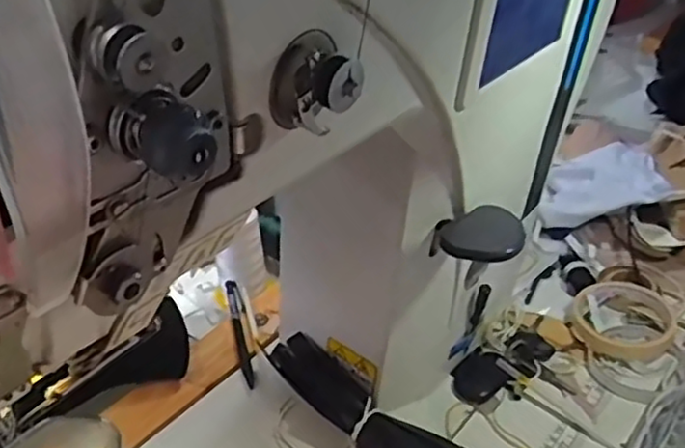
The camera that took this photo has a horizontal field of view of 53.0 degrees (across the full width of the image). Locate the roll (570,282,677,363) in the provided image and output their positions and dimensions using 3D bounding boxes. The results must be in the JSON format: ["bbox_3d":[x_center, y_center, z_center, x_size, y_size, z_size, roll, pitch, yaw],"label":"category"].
[{"bbox_3d":[0.260,0.089,0.641,0.090,0.024,0.086,-2,33,1],"label":"roll"}]

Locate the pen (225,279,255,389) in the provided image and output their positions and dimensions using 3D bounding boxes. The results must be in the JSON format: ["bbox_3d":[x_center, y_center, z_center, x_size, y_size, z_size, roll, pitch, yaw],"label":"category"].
[{"bbox_3d":[-0.095,0.095,0.637,0.013,0.014,0.130,-10,34,-11],"label":"pen"}]

